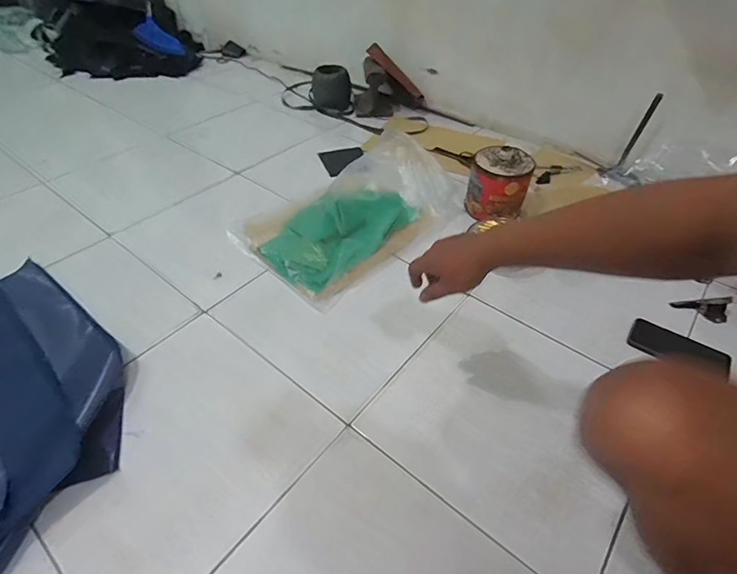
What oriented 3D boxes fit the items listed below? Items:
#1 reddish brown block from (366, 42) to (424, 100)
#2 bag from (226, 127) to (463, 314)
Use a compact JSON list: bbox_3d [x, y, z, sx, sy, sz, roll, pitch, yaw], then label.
[{"bbox_3d":[0.107,-0.794,1.570,0.265,0.040,0.033,35,41,-23],"label":"reddish brown block"},{"bbox_3d":[-0.049,-0.208,1.053,0.352,0.154,0.490,34,54,27],"label":"bag"}]

